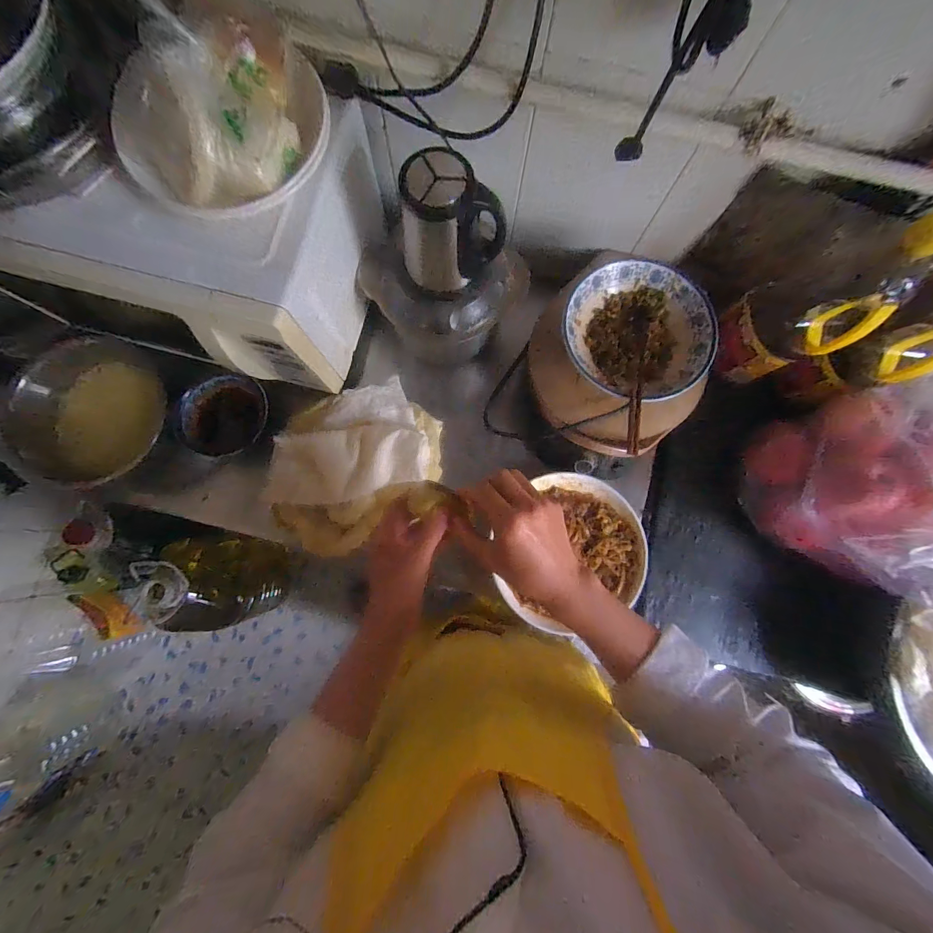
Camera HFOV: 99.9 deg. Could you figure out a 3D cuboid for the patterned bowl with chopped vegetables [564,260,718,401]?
[{"bbox_3d":[0.243,-0.193,0.569,0.198,0.046,0.203,0,80,-1],"label":"patterned bowl with chopped vegetables"}]

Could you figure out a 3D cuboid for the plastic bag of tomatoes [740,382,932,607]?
[{"bbox_3d":[0.575,0.038,0.553,0.247,0.188,0.276,9,80,0],"label":"plastic bag of tomatoes"}]

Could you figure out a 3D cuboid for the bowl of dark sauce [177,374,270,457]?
[{"bbox_3d":[-0.406,-0.086,0.680,0.144,0.055,0.138,0,80,-1],"label":"bowl of dark sauce"}]

